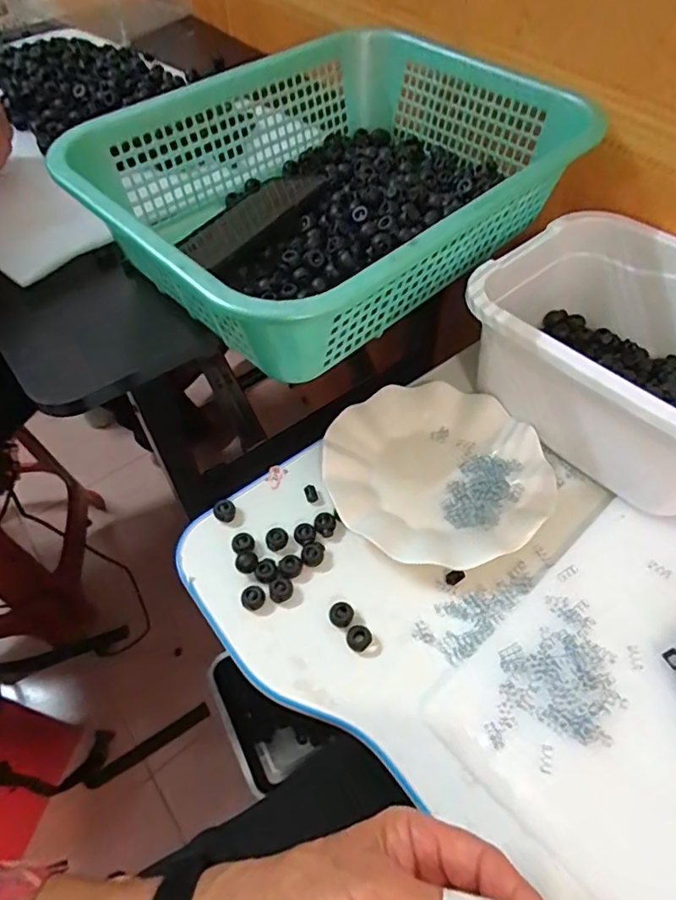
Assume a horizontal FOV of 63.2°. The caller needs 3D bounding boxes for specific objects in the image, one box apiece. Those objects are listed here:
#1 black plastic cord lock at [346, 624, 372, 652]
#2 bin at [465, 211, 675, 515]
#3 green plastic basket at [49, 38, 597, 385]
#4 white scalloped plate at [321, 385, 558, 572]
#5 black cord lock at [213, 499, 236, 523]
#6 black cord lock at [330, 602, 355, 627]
[{"bbox_3d":[0.015,0.135,0.395,0.017,0.007,0.018,16,56,12],"label":"black plastic cord lock"},{"bbox_3d":[0.239,-0.080,0.457,0.188,0.119,0.245,-39,62,-23],"label":"bin"},{"bbox_3d":[0.001,-0.226,0.474,0.385,0.107,0.291,-37,62,-22],"label":"green plastic basket"},{"bbox_3d":[0.082,0.014,0.463,0.179,0.032,0.174,-1,54,1],"label":"white scalloped plate"},{"bbox_3d":[-0.094,0.050,0.454,0.018,0.013,0.015,-26,58,-17],"label":"black cord lock"},{"bbox_3d":[0.003,0.123,0.406,0.018,0.012,0.018,-1,54,1],"label":"black cord lock"}]

